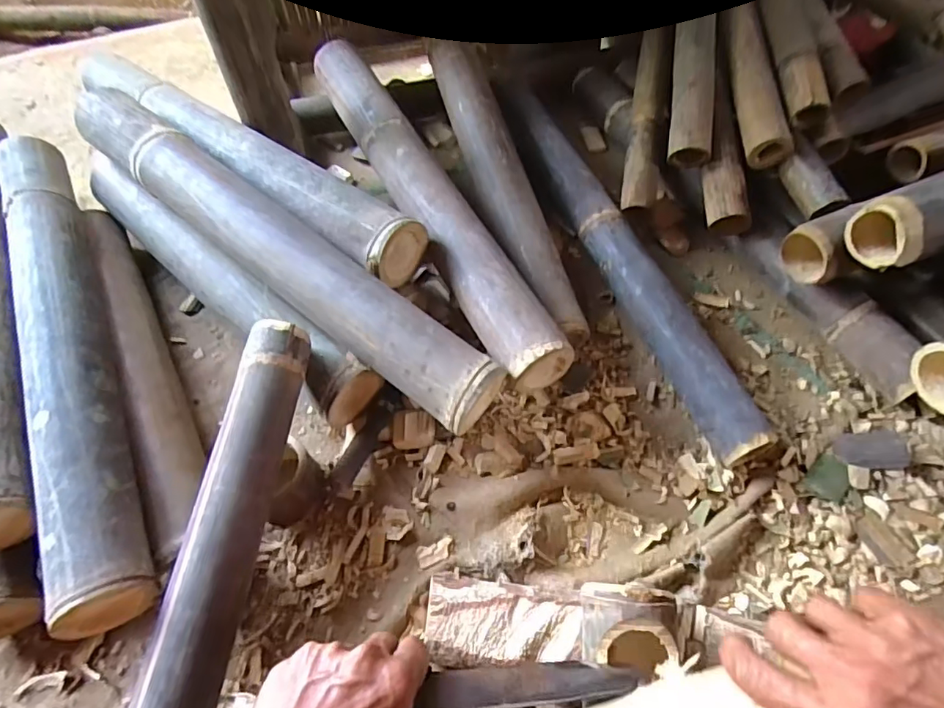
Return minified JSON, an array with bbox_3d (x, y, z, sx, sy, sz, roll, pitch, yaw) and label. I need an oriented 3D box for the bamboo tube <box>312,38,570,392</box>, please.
[{"bbox_3d":[-0.069,-0.214,0.682,0.074,0.065,0.612,-25,62,-13],"label":"bamboo tube"}]

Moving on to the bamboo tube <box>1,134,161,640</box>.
[{"bbox_3d":[-0.431,-0.022,0.568,0.072,0.067,0.607,-25,62,-13],"label":"bamboo tube"}]

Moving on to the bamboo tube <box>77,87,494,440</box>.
[{"bbox_3d":[-0.226,-0.128,0.594,0.609,0.090,0.082,34,66,19],"label":"bamboo tube"}]

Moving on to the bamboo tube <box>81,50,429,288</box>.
[{"bbox_3d":[-0.310,-0.264,0.695,0.599,0.070,0.080,34,66,19],"label":"bamboo tube"}]

